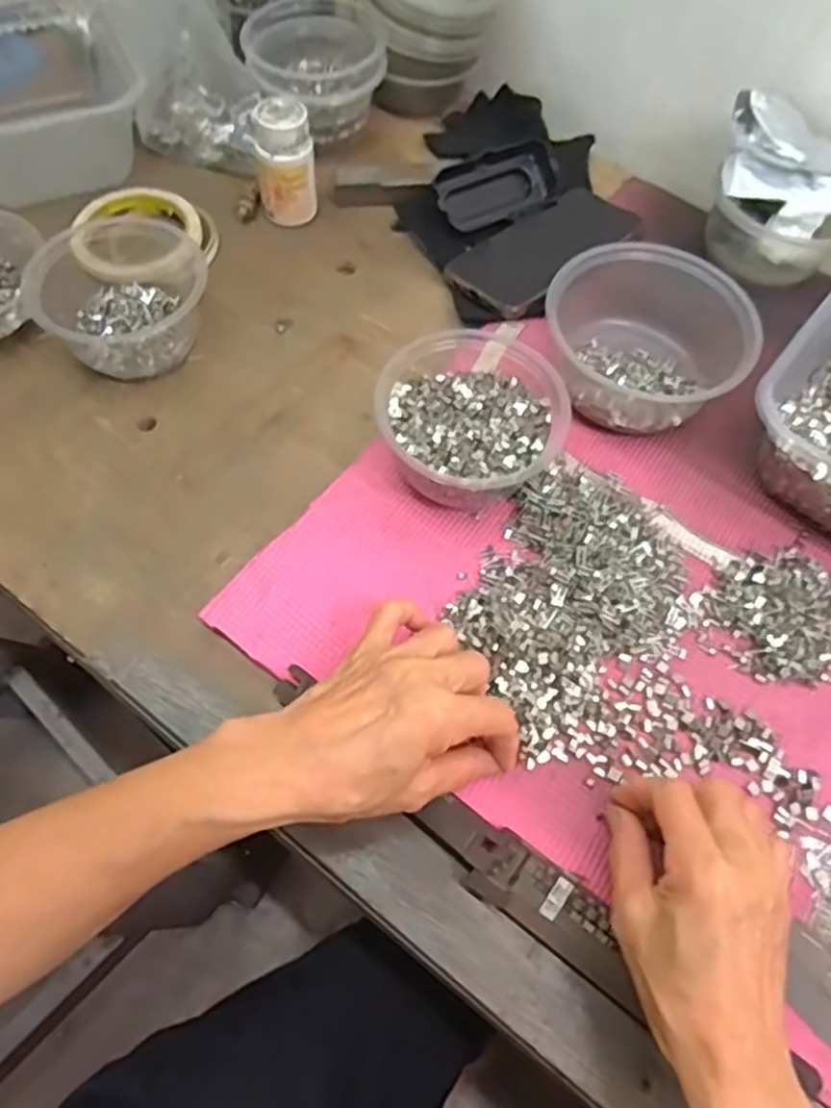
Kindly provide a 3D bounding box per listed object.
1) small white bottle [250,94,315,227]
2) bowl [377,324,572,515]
[{"bbox_3d":[-0.102,-0.309,0.583,0.045,0.077,0.051,-5,63,-6],"label":"small white bottle"},{"bbox_3d":[0.034,-0.086,0.474,0.109,0.064,0.116,1,62,-2],"label":"bowl"}]

